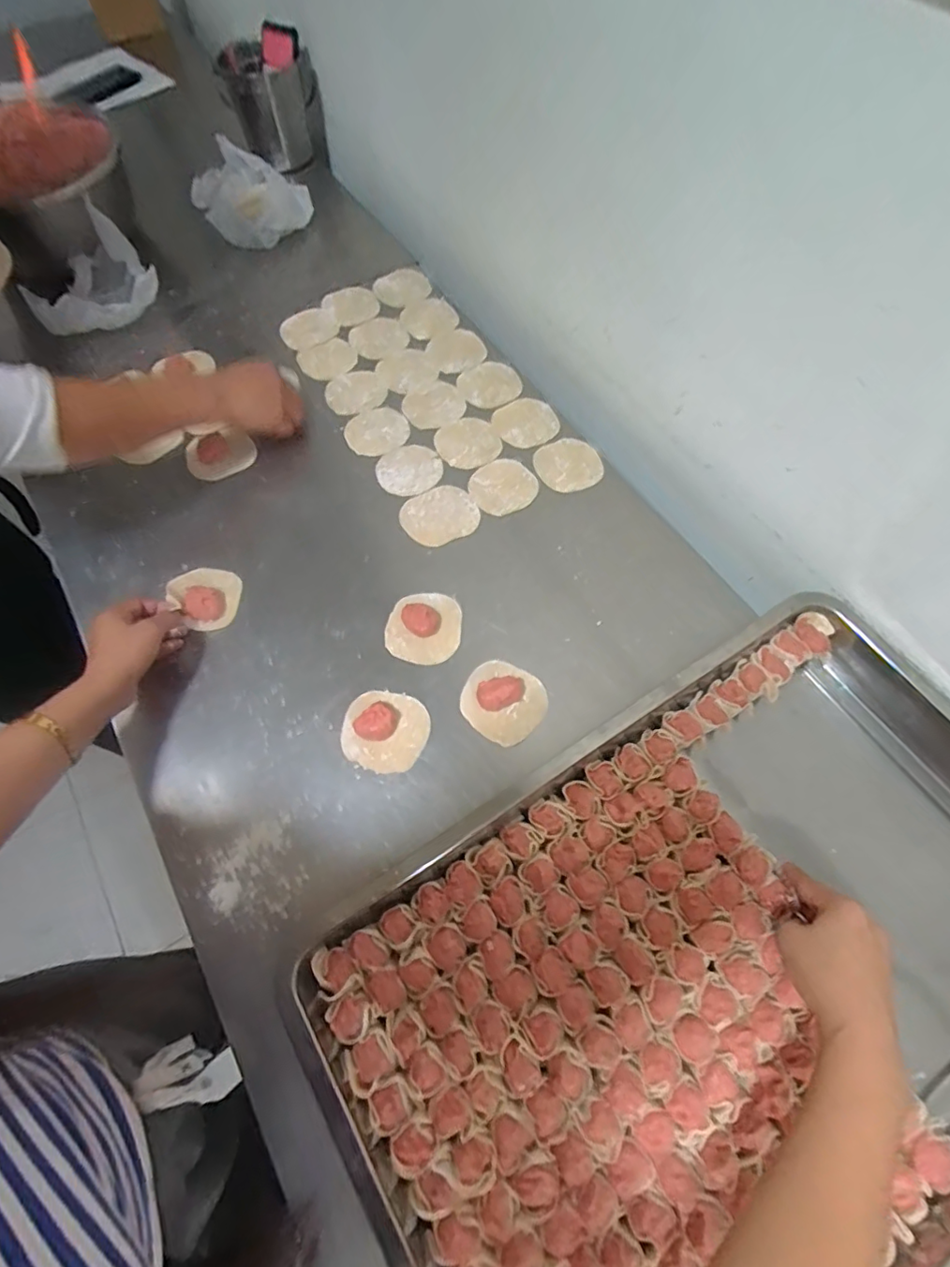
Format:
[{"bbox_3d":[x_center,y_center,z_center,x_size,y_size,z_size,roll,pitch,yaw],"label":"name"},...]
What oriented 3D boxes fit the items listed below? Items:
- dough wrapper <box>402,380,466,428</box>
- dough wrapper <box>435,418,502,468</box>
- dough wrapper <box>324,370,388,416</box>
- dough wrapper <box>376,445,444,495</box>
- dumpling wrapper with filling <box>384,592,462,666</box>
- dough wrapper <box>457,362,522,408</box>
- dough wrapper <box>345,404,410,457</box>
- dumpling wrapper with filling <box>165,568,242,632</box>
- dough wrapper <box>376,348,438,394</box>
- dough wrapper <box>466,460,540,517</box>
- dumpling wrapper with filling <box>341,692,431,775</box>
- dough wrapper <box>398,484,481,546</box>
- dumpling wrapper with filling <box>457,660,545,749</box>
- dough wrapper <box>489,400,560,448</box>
[{"bbox_3d":[-0.050,-0.293,0.720,0.080,0.004,0.070,-33,69,-12],"label":"dough wrapper"},{"bbox_3d":[-0.008,-0.237,0.693,0.077,0.004,0.077,-1,66,2],"label":"dough wrapper"},{"bbox_3d":[-0.156,-0.317,0.736,0.077,0.005,0.074,-1,66,2],"label":"dough wrapper"},{"bbox_3d":[-0.079,-0.197,0.676,0.078,0.004,0.073,-1,66,2],"label":"dough wrapper"},{"bbox_3d":[-0.052,-0.009,0.582,0.075,0.027,0.076,-1,66,2],"label":"dumpling wrapper with filling"},{"bbox_3d":[0.019,-0.327,0.738,0.077,0.005,0.074,-1,66,2],"label":"dough wrapper"},{"bbox_3d":[-0.123,-0.255,0.704,0.078,0.005,0.073,-1,66,2],"label":"dough wrapper"},{"bbox_3d":[-0.283,-0.044,0.592,0.064,0.028,0.076,-36,70,-13],"label":"dumpling wrapper with filling"},{"bbox_3d":[-0.089,-0.351,0.747,0.077,0.007,0.070,-1,66,2],"label":"dough wrapper"},{"bbox_3d":[0.033,-0.174,0.664,0.078,0.005,0.072,-1,66,2],"label":"dough wrapper"},{"bbox_3d":[-0.086,0.090,0.527,0.077,0.023,0.075,-1,66,2],"label":"dumpling wrapper with filling"},{"bbox_3d":[-0.042,-0.138,0.649,0.086,0.006,0.075,-24,68,-11],"label":"dough wrapper"},{"bbox_3d":[0.027,0.063,0.539,0.077,0.019,0.076,-1,66,2],"label":"dumpling wrapper with filling"},{"bbox_3d":[0.065,-0.265,0.707,0.079,0.006,0.076,-1,66,2],"label":"dough wrapper"}]

